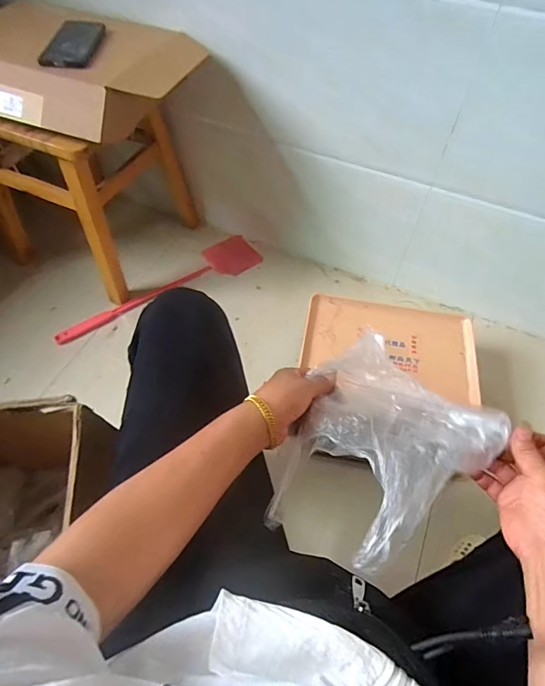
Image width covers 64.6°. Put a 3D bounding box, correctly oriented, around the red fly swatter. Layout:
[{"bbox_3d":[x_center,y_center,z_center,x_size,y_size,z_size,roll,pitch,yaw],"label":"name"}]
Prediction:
[{"bbox_3d":[-0.273,-0.141,1.078,0.536,0.026,0.118,-30,61,-21],"label":"red fly swatter"}]

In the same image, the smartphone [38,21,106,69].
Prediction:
[{"bbox_3d":[-0.352,-0.538,0.769,0.074,0.013,0.166,2,55,-1],"label":"smartphone"}]

